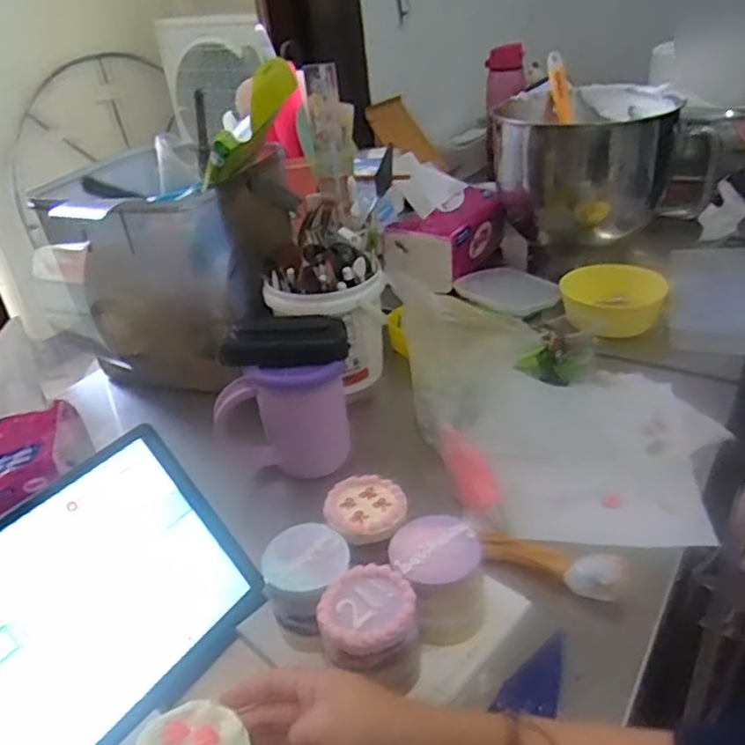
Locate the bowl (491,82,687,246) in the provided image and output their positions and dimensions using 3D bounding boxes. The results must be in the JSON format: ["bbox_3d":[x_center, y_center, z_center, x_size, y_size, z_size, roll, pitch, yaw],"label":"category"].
[{"bbox_3d":[0.301,-0.292,0.940,0.219,0.158,0.204,9,34,24],"label":"bowl"}]

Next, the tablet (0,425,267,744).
[{"bbox_3d":[-0.193,0.158,0.420,0.238,0.153,0.014,-38,5,-42],"label":"tablet"}]

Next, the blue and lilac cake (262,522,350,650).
[{"bbox_3d":[-0.041,0.148,0.454,0.055,0.065,0.059,-5,31,3],"label":"blue and lilac cake"}]

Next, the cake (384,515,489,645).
[{"bbox_3d":[0.044,0.140,0.450,0.058,0.065,0.056,-8,31,-2],"label":"cake"}]

